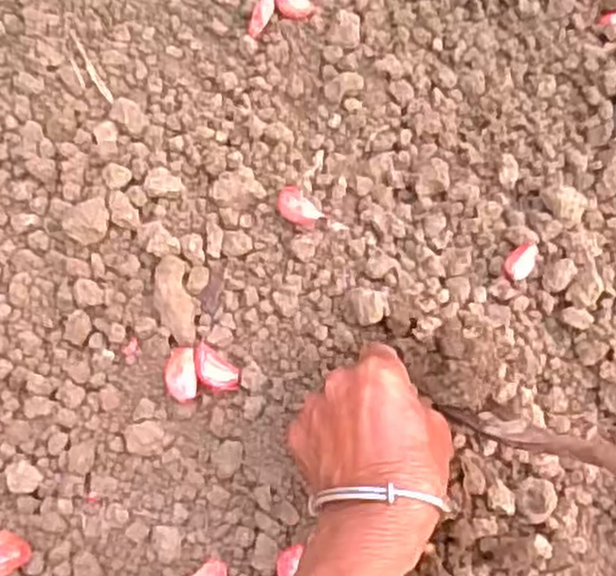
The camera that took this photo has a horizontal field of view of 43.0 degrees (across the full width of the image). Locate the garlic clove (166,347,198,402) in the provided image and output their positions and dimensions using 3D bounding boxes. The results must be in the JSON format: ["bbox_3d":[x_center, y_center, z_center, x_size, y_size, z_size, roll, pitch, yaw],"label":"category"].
[{"bbox_3d":[-0.075,0.051,0.467,0.019,0.014,0.033,-3,73,0],"label":"garlic clove"}]

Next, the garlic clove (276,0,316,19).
[{"bbox_3d":[-0.011,-0.193,0.533,0.027,0.012,0.020,38,77,11],"label":"garlic clove"}]

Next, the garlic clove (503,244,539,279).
[{"bbox_3d":[0.131,-0.016,0.479,0.016,0.008,0.024,38,77,12],"label":"garlic clove"}]

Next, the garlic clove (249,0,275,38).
[{"bbox_3d":[-0.032,-0.185,0.533,0.014,0.007,0.030,24,93,8],"label":"garlic clove"}]

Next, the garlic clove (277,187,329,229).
[{"bbox_3d":[-0.006,-0.050,0.493,0.031,0.016,0.018,41,78,12],"label":"garlic clove"}]

